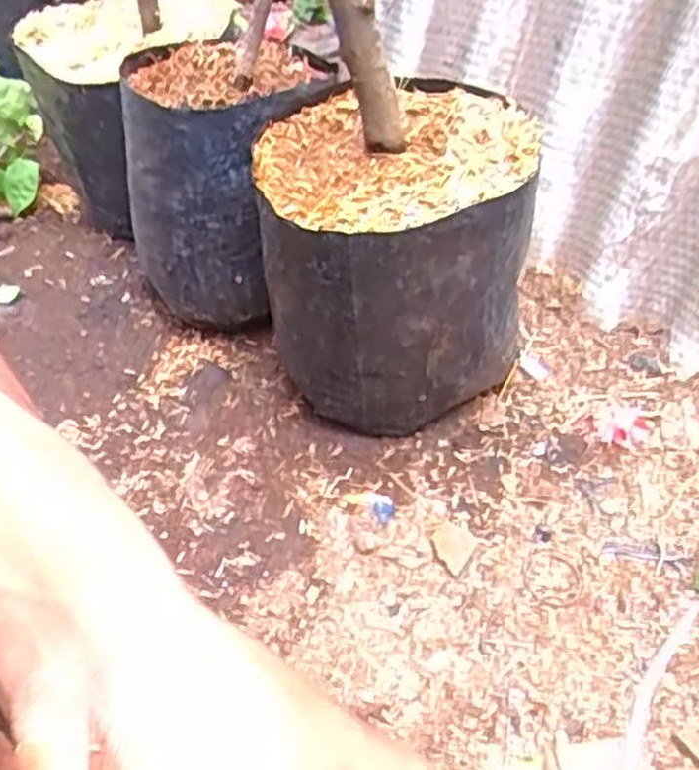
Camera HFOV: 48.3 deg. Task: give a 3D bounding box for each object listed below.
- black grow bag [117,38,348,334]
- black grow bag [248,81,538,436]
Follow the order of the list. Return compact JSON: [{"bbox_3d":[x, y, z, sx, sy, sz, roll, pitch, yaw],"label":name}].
[{"bbox_3d":[-0.086,-0.152,0.562,0.146,0.146,0.153,17,48,15],"label":"black grow bag"},{"bbox_3d":[0.024,-0.070,0.497,0.154,0.184,0.145,-9,47,-10],"label":"black grow bag"}]

